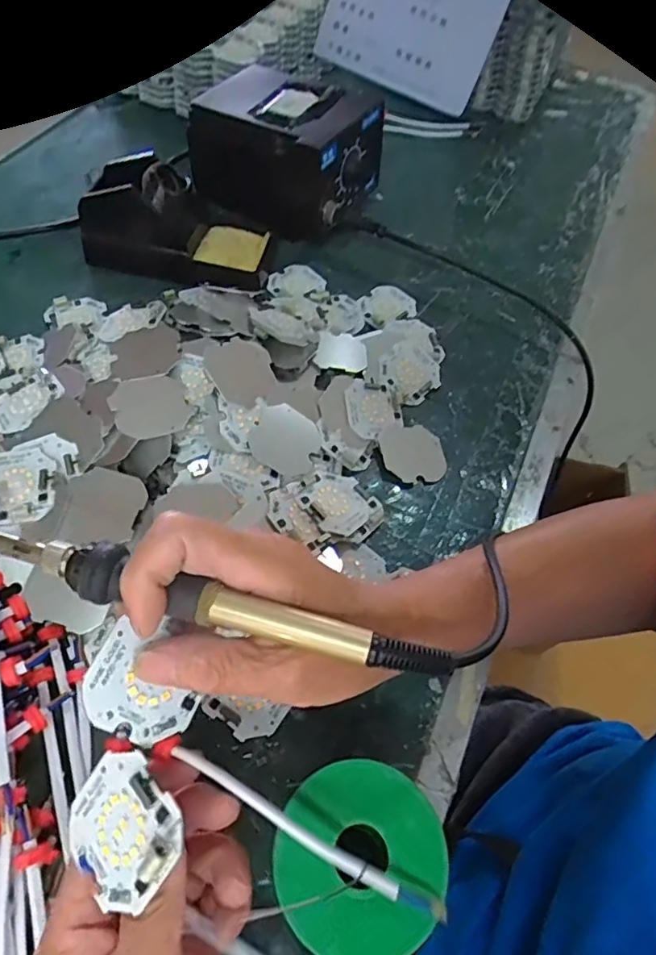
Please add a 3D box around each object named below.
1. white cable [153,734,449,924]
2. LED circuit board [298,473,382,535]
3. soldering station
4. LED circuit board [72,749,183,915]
[{"bbox_3d":[-0.011,0.133,0.216,0.124,0.009,0.009,30,57,5],"label":"white cable"},{"bbox_3d":[0.007,0.017,0.374,0.042,0.004,0.049,45,43,8],"label":"LED circuit board"},{"bbox_3d":[-0.037,-0.298,0.515,0.142,0.093,0.107,29,60,11],"label":"soldering station"},{"bbox_3d":[-0.074,0.124,0.201,0.046,0.008,0.042,33,93,32],"label":"LED circuit board"}]

